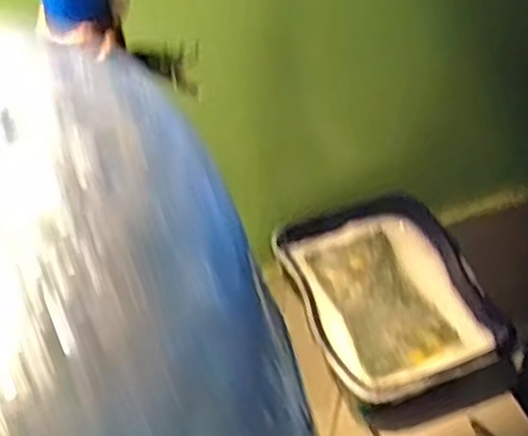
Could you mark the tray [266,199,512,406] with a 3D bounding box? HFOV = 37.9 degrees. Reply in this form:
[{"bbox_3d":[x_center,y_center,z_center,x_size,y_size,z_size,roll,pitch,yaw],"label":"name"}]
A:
[{"bbox_3d":[0.110,0.065,0.701,0.160,0.034,0.207,-18,50,-19],"label":"tray"}]

